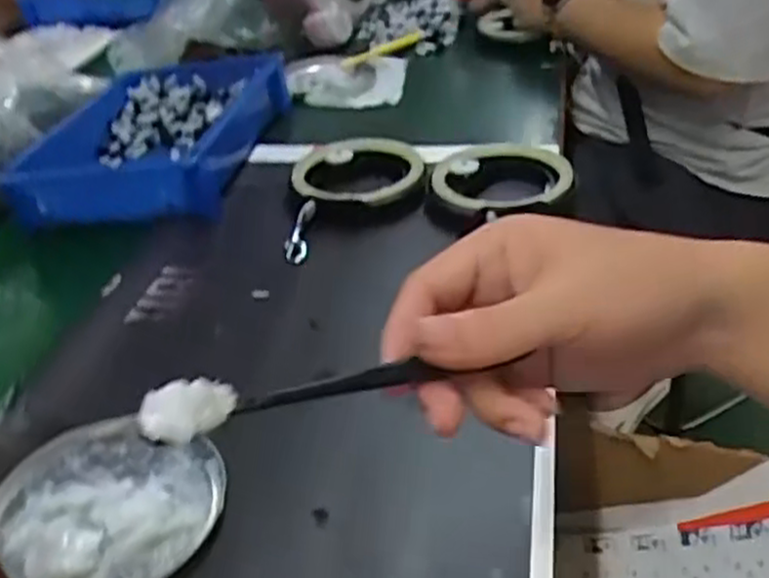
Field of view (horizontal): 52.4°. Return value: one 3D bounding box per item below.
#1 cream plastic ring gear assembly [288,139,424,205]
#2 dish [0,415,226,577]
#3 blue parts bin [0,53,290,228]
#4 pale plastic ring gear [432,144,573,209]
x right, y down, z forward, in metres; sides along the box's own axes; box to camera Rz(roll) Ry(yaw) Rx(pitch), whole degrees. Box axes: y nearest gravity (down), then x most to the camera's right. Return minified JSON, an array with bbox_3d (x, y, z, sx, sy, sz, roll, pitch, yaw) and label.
[{"bbox_3d":[-0.025,-0.115,0.743,0.121,0.021,0.118,-2,31,1],"label":"cream plastic ring gear assembly"},{"bbox_3d":[-0.156,0.119,0.442,0.117,0.021,0.122,-5,33,3],"label":"dish"},{"bbox_3d":[-0.238,-0.166,0.828,0.215,0.073,0.306,-1,34,9],"label":"blue parts bin"},{"bbox_3d":[0.108,-0.106,0.722,0.124,0.022,0.135,3,31,8],"label":"pale plastic ring gear"}]

